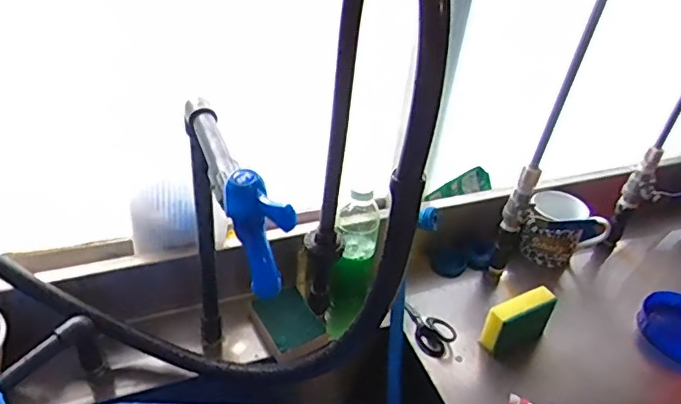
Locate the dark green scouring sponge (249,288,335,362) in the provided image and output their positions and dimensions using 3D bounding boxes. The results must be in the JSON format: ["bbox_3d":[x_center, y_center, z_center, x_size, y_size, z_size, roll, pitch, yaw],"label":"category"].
[{"bbox_3d":[-0.069,0.169,0.744,0.076,0.031,0.103,-20,44,-32],"label":"dark green scouring sponge"}]

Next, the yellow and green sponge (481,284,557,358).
[{"bbox_3d":[0.248,0.168,0.750,0.107,0.074,0.034,-12,40,-24],"label":"yellow and green sponge"}]

